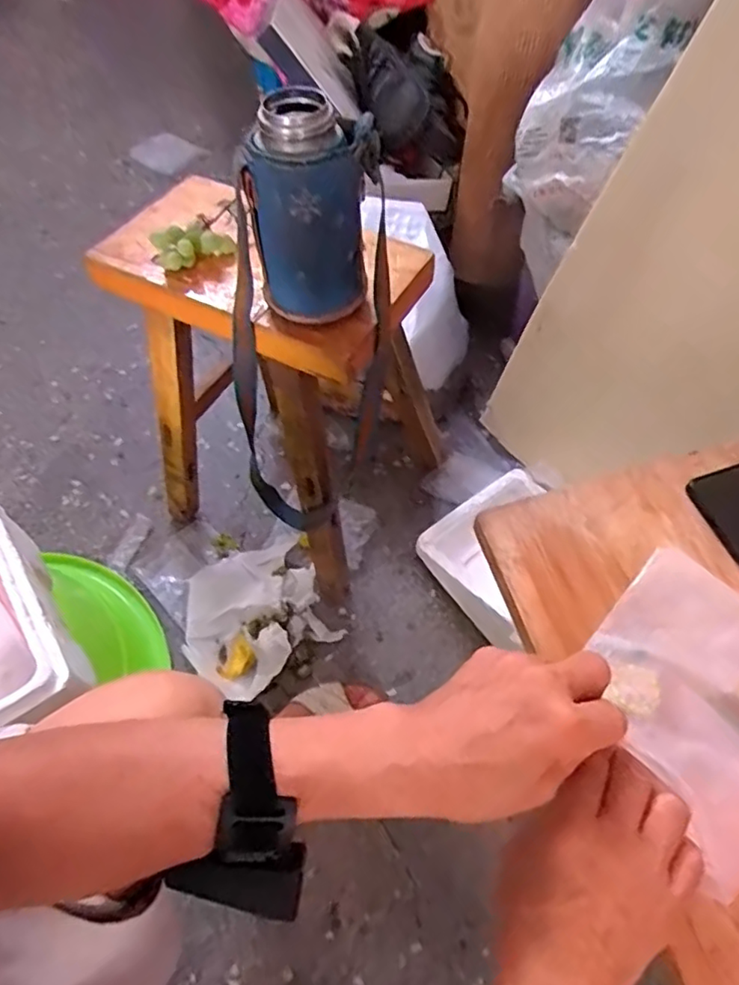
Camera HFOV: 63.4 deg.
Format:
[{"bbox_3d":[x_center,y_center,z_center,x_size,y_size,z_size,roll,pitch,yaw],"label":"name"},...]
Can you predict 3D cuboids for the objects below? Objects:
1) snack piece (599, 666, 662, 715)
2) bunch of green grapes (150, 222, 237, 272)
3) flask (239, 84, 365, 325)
[{"bbox_3d":[0.167,0.125,0.375,0.028,0.006,0.034,20,61,12],"label":"snack piece"},{"bbox_3d":[-0.181,-0.259,0.624,0.034,0.037,0.085,42,48,22],"label":"bunch of green grapes"},{"bbox_3d":[-0.053,-0.233,0.505,0.093,0.152,0.080,-4,59,-2],"label":"flask"}]

